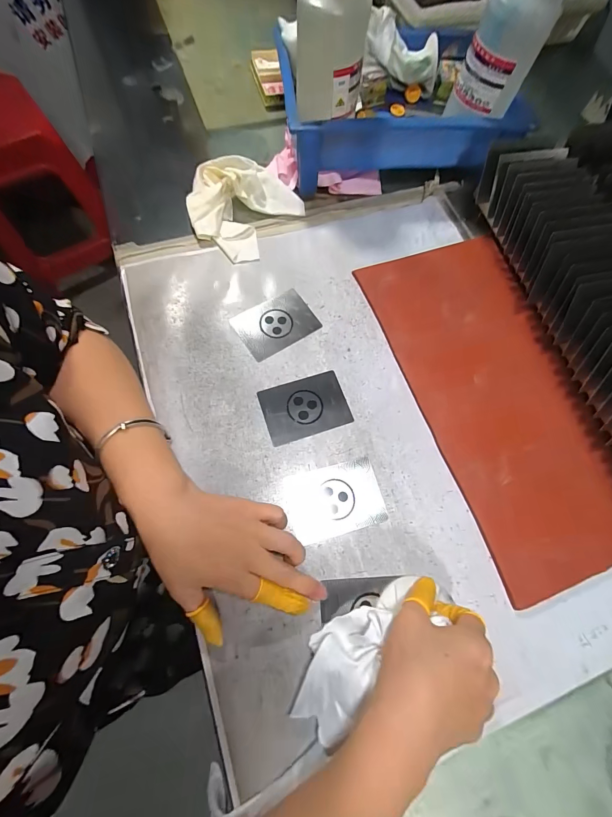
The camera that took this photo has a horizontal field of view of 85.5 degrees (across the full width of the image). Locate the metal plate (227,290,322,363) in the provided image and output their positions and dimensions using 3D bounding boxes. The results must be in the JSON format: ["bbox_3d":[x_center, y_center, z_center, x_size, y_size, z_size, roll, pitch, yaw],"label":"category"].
[{"bbox_3d":[-0.033,-0.096,0.377,0.086,0.006,0.058,-32,84,-13],"label":"metal plate"}]

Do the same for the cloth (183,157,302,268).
[{"bbox_3d":[-0.083,-0.259,0.415,0.122,0.032,0.138,36,72,10],"label":"cloth"}]

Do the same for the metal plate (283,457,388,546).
[{"bbox_3d":[0.026,0.086,0.314,0.090,0.004,0.063,-13,71,-8],"label":"metal plate"}]

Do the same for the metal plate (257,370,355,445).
[{"bbox_3d":[-0.001,-0.002,0.345,0.087,0.004,0.062,-17,71,-9],"label":"metal plate"}]

